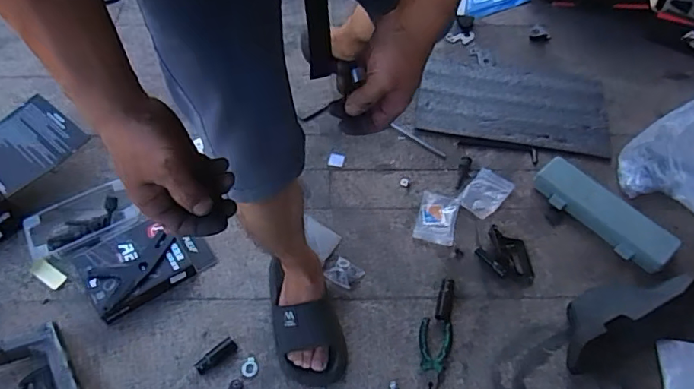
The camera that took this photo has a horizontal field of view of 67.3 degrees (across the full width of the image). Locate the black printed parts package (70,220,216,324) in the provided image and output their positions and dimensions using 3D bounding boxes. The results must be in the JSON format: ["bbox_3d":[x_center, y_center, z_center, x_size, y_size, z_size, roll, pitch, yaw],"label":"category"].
[{"bbox_3d":[-0.386,0.123,0.986,0.222,0.048,0.157,-29,61,-19],"label":"black printed parts package"}]

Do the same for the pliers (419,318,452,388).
[{"bbox_3d":[0.150,0.290,0.900,0.054,0.009,0.152,7,56,4],"label":"pliers"}]

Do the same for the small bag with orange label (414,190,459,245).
[{"bbox_3d":[0.183,0.046,1.065,0.077,0.004,0.117,13,56,8],"label":"small bag with orange label"}]

